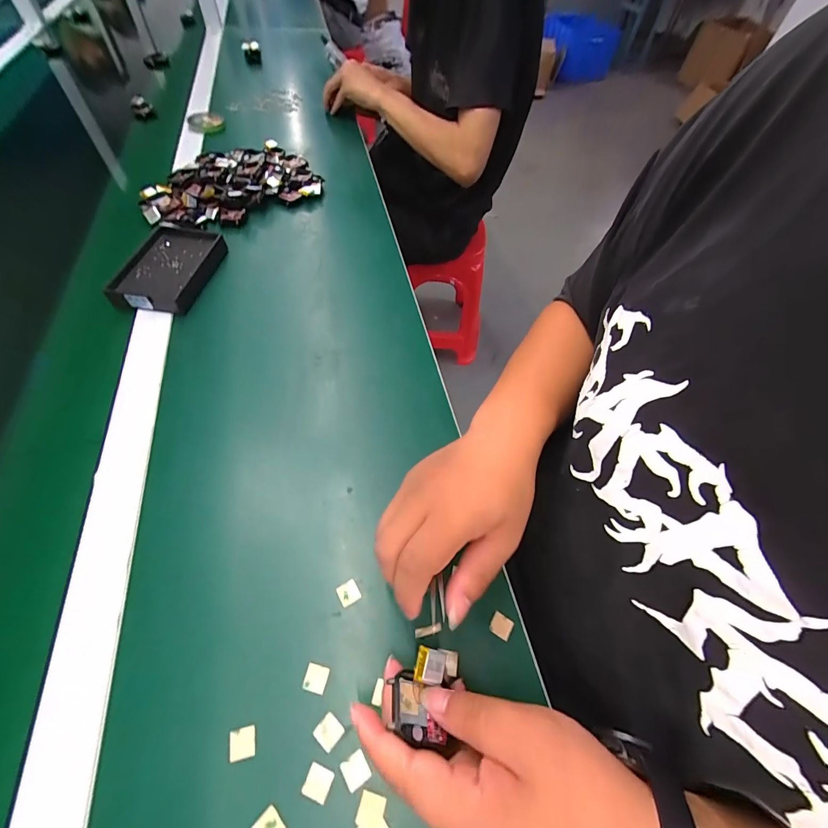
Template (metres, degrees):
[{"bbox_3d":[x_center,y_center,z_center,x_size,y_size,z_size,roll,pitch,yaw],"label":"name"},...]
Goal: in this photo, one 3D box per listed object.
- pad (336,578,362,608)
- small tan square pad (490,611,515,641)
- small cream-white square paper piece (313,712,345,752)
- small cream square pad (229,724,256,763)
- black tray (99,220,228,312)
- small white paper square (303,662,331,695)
[{"bbox_3d":[-0.053,0.143,0.299,0.016,0.004,0.017,-25,62,-20],"label":"pad"},{"bbox_3d":[0.070,0.168,0.295,0.016,0.004,0.016,31,59,15],"label":"small tan square pad"},{"bbox_3d":[-0.058,0.216,0.252,0.016,0.004,0.016,38,61,19],"label":"small cream-white square paper piece"},{"bbox_3d":[-0.114,0.217,0.246,0.016,0.004,0.017,-9,58,-10],"label":"small cream square pad"},{"bbox_3d":[-0.312,-0.189,0.479,0.089,0.031,0.149,8,56,0],"label":"black tray"},{"bbox_3d":[-0.071,0.190,0.267,0.016,0.004,0.016,13,57,4],"label":"small white paper square"}]

